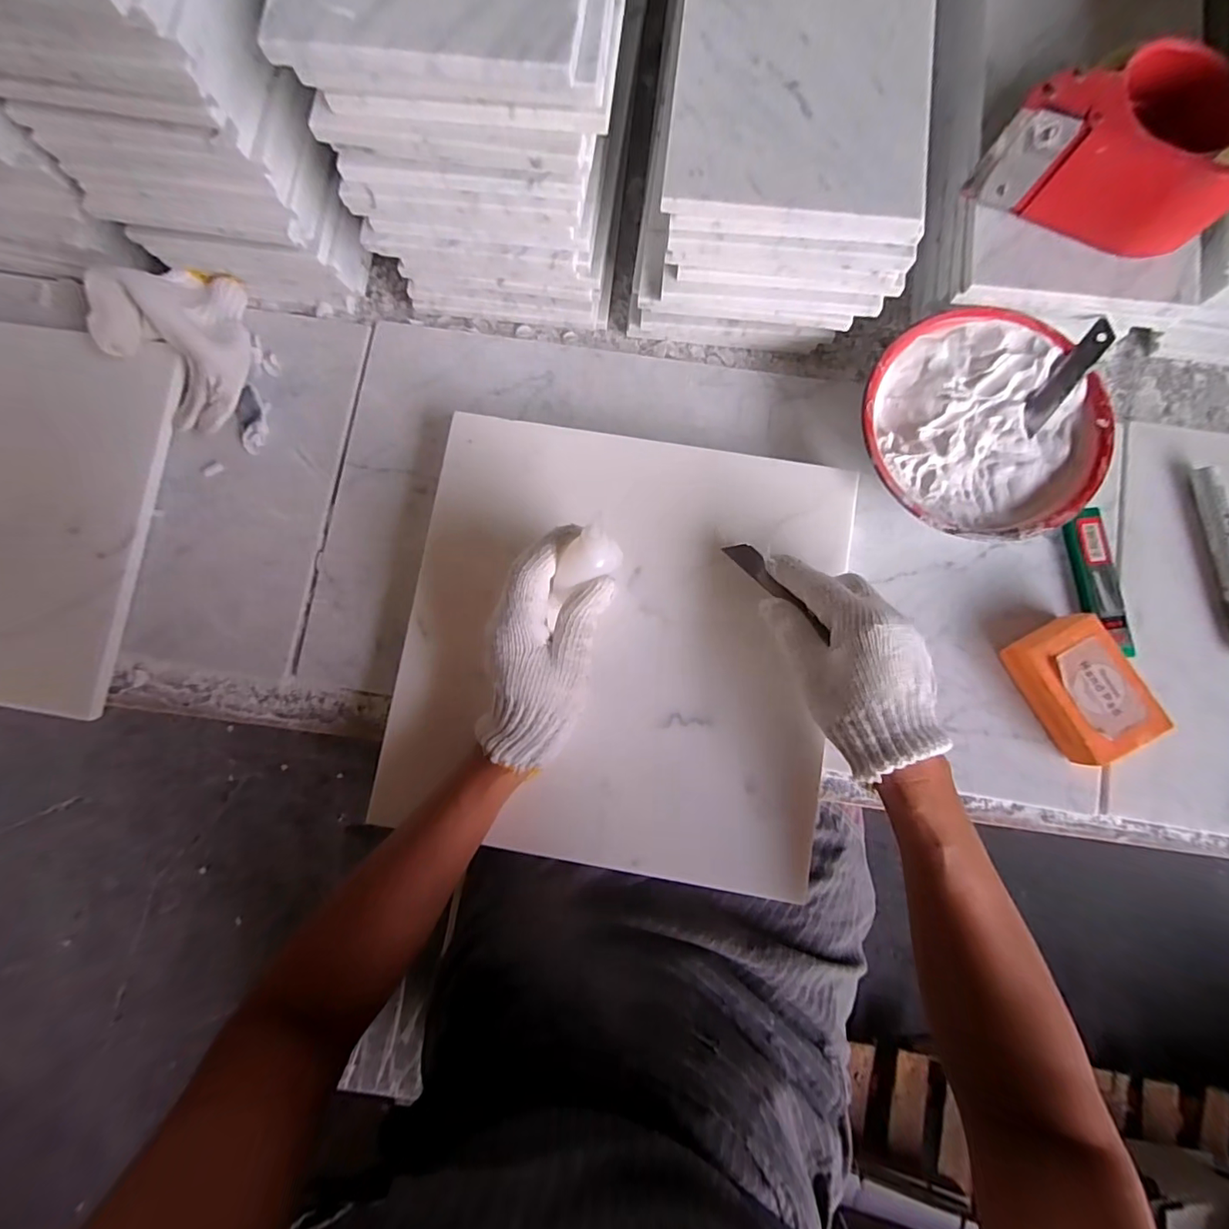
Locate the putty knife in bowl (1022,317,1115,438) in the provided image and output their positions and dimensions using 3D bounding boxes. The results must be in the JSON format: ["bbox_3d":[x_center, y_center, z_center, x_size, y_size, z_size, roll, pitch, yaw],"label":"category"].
[{"bbox_3d":[0.317,-0.167,0.364,0.018,0.006,0.089,39,88,6],"label":"putty knife in bowl"}]

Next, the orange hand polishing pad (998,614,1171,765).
[{"bbox_3d":[0.327,0.051,0.368,0.059,0.032,0.094,-29,83,1],"label":"orange hand polishing pad"}]

